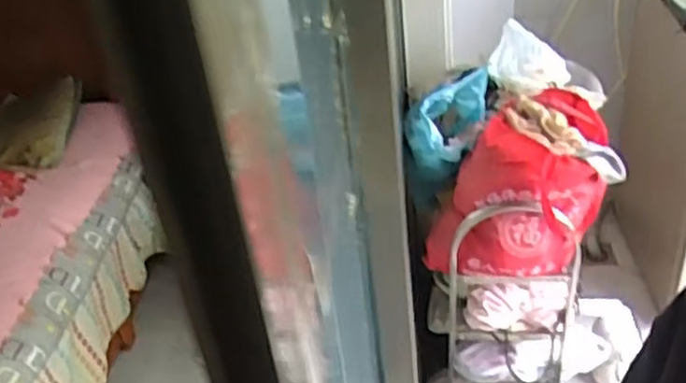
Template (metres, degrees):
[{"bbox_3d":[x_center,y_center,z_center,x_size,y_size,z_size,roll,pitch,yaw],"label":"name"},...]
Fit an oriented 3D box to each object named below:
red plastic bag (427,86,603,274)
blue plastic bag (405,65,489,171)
[{"bbox_3d":[0.317,-0.007,1.331,0.308,0.282,0.239,0,34,9],"label":"red plastic bag"},{"bbox_3d":[0.202,-0.137,1.386,0.156,0.126,0.189,0,34,9],"label":"blue plastic bag"}]

